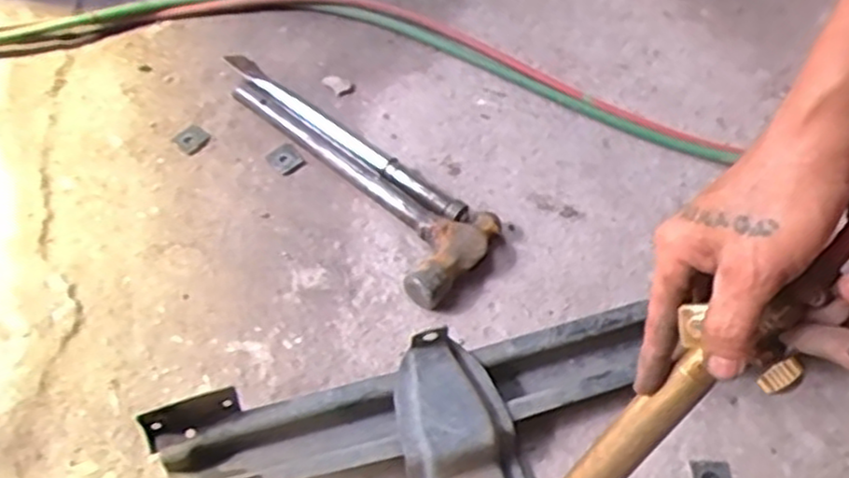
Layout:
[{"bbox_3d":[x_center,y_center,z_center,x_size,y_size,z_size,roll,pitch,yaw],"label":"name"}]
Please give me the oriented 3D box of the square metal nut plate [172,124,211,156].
[{"bbox_3d":[-0.263,-0.112,0.842,0.030,0.008,0.034,31,62,20],"label":"square metal nut plate"}]

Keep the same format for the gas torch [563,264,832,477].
[{"bbox_3d":[0.102,0.139,0.434,0.040,0.332,0.051,0,44,-49],"label":"gas torch"}]

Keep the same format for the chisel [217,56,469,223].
[{"bbox_3d":[-0.098,-0.122,0.832,0.359,0.025,0.036,37,64,22],"label":"chisel"}]

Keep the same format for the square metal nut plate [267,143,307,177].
[{"bbox_3d":[-0.153,-0.087,0.819,0.029,0.009,0.035,-37,63,-21],"label":"square metal nut plate"}]

